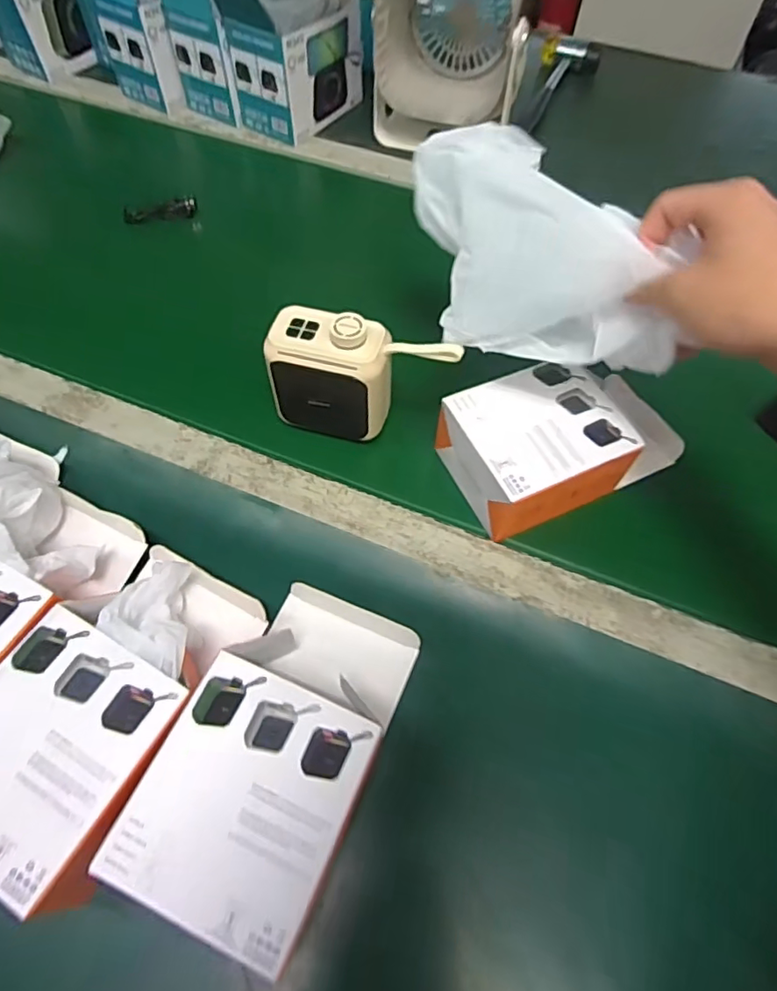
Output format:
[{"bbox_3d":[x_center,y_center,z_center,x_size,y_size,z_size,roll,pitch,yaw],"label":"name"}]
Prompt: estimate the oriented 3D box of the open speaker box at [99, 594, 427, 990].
[{"bbox_3d":[-0.055,0.132,0.312,0.097,0.065,0.177,21,61,10],"label":"open speaker box"}]

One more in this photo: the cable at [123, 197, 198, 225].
[{"bbox_3d":[-0.243,-0.302,0.599,0.077,0.023,0.019,-10,60,-8],"label":"cable"}]

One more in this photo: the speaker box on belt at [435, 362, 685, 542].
[{"bbox_3d":[0.121,-0.038,0.418,0.145,0.058,0.103,-16,61,-11],"label":"speaker box on belt"}]

